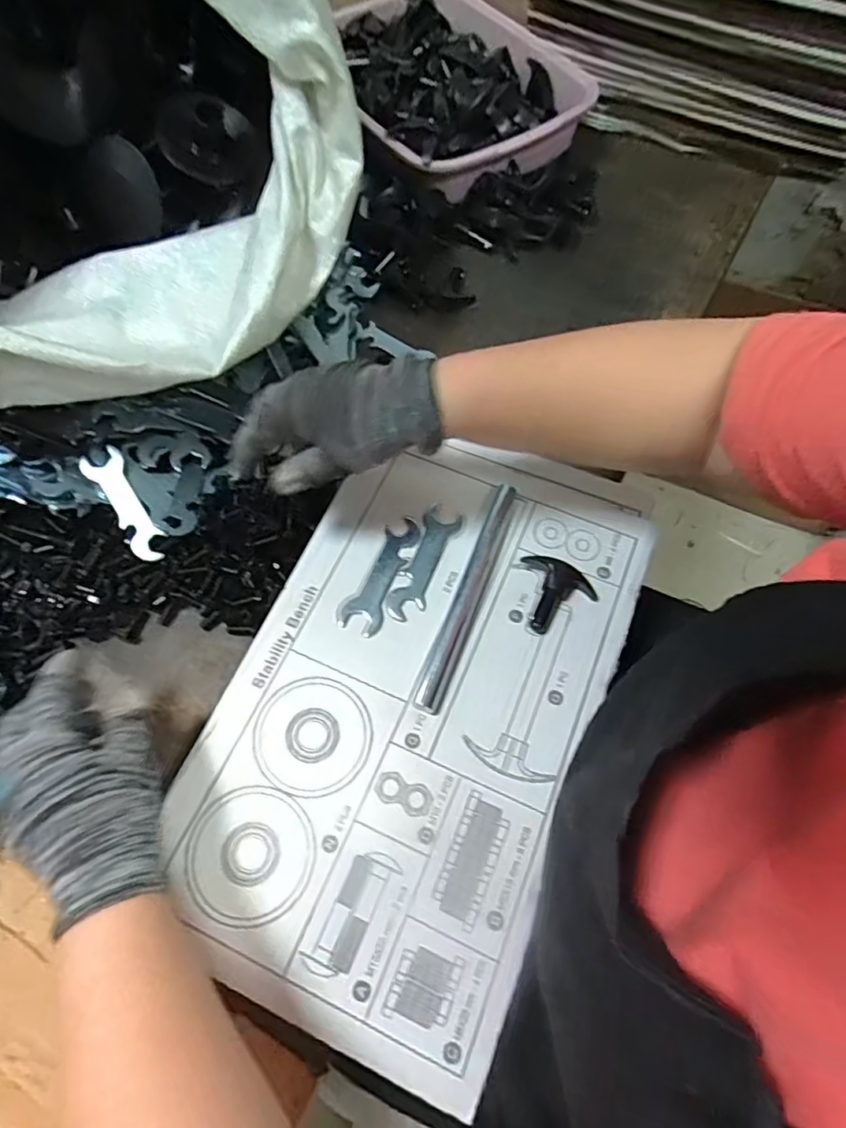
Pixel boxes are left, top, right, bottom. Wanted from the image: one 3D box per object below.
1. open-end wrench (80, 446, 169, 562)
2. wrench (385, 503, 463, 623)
[{"bbox_3d":[-0.220,-0.044,0.432,0.027,0.005,0.095,-30,82,-13],"label":"open-end wrench"},{"bbox_3d":[0.000,-0.001,0.414,0.027,0.004,0.091,20,67,9],"label":"wrench"}]

